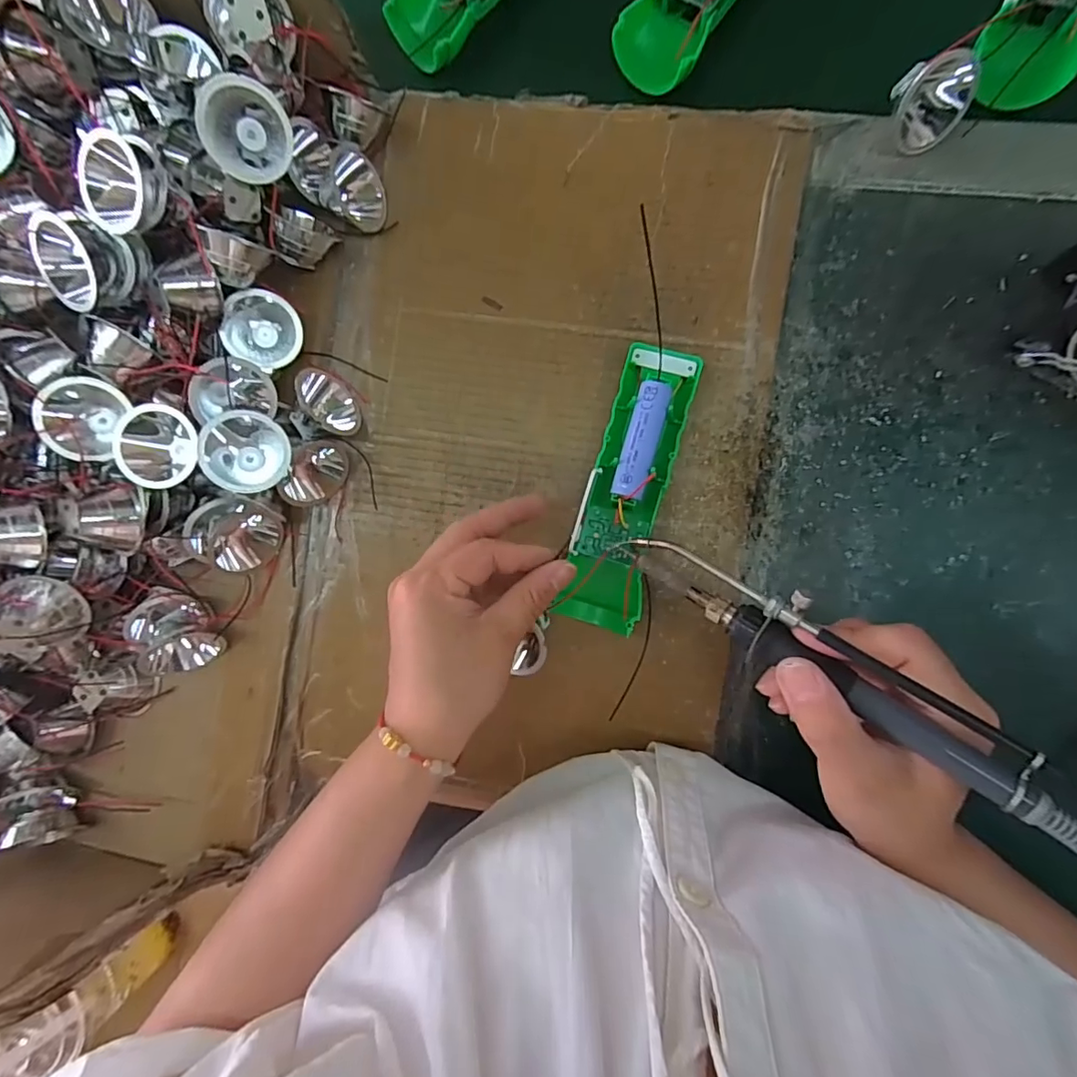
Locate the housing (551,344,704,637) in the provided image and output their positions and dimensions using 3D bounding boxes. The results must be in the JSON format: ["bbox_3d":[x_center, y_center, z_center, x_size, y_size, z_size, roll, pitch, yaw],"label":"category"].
[{"bbox_3d":[0.050,-0.029,0.295,0.043,0.020,0.158,15,91,5],"label":"housing"}]

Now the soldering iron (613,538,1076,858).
[{"bbox_3d":[0.120,0.052,0.216,0.198,0.016,0.029,36,96,27],"label":"soldering iron"}]

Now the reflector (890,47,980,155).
[{"bbox_3d":[0.208,-0.230,0.279,0.038,0.019,0.036,-26,128,25],"label":"reflector"}]

